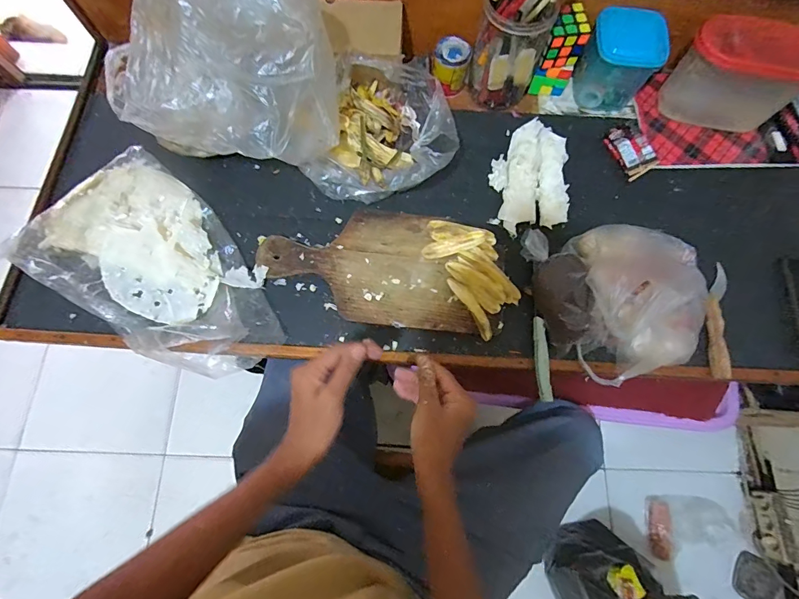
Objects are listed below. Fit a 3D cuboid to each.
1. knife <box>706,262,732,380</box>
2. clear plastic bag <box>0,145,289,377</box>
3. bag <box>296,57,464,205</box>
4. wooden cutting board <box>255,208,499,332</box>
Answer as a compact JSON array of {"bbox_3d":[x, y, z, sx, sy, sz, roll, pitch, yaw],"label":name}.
[{"bbox_3d":[0.436,0.026,0.533,0.028,0.018,0.166,13,74,3],"label":"knife"},{"bbox_3d":[-0.319,-0.049,0.523,0.343,0.045,0.213,35,76,9],"label":"clear plastic bag"},{"bbox_3d":[-0.016,-0.256,0.563,0.203,0.078,0.236,15,74,3],"label":"bag"},{"bbox_3d":[-0.033,-0.047,0.545,0.309,0.018,0.160,5,73,0],"label":"wooden cutting board"}]

